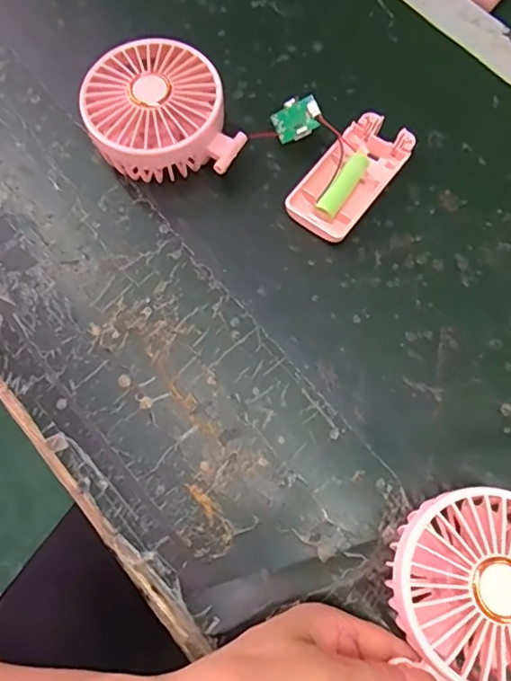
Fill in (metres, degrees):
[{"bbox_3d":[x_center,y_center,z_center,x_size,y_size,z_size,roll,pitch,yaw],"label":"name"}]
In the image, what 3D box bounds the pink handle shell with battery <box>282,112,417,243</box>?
[{"bbox_3d":[0.062,-0.107,0.356,0.045,0.013,0.094,37,75,12],"label":"pink handle shell with battery"}]

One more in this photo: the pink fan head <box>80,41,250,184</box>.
[{"bbox_3d":[-0.059,-0.146,0.353,0.093,0.043,0.081,-2,71,-1],"label":"pink fan head"}]

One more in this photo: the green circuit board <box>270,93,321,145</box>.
[{"bbox_3d":[0.027,-0.146,0.355,0.031,0.005,0.024,-28,95,10],"label":"green circuit board"}]

